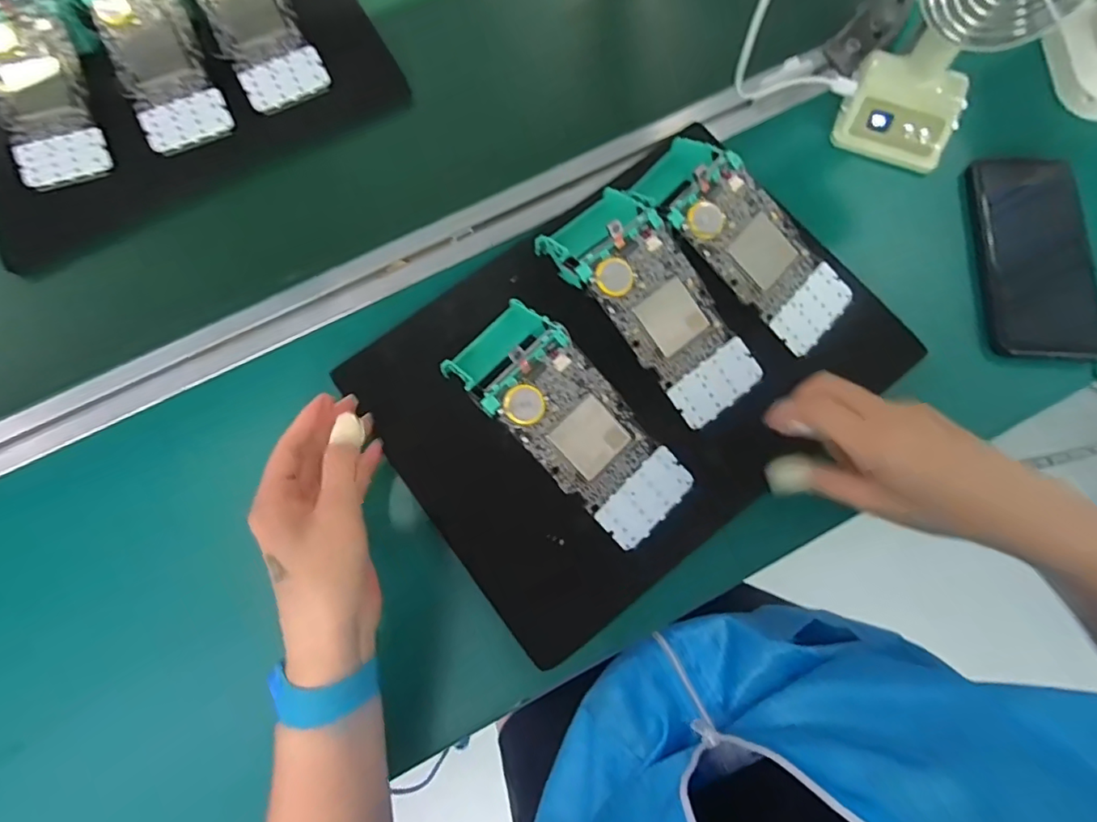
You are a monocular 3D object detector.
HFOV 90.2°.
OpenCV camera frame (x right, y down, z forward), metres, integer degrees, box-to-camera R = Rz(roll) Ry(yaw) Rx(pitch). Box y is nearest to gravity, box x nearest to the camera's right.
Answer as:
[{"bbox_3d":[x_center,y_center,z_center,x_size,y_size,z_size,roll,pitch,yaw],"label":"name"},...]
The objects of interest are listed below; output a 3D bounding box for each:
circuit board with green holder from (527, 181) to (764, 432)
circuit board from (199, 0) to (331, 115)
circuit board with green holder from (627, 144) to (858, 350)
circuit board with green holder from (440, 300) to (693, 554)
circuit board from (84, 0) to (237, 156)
[{"bbox_3d":[0.074,-0.072,0.373,0.073,0.036,0.165,-40,93,-12],"label":"circuit board with green holder"},{"bbox_3d":[-0.243,-0.324,0.454,0.067,0.008,0.142,-27,94,-9],"label":"circuit board"},{"bbox_3d":[0.136,-0.119,0.382,0.169,0.045,0.070,41,77,9],"label":"circuit board with green holder"},{"bbox_3d":[0.017,0.008,0.352,0.067,0.036,0.165,-45,94,-12],"label":"circuit board with green holder"},{"bbox_3d":[-0.318,-0.286,0.446,0.069,0.006,0.142,-25,94,-9],"label":"circuit board"}]

